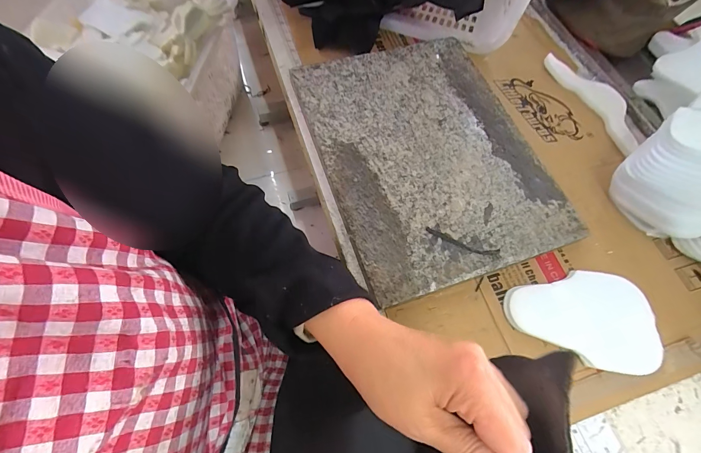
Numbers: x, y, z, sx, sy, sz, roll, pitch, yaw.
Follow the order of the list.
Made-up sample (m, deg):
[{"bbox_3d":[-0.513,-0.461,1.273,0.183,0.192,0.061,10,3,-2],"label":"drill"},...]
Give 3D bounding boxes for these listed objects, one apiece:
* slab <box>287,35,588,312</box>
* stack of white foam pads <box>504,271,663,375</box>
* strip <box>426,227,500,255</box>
[{"bbox_3d":[0.106,-0.116,0.485,0.299,0.027,0.395,-15,65,-10],"label":"slab"},{"bbox_3d":[0.273,0.107,0.390,0.165,0.020,0.106,9,64,2],"label":"stack of white foam pads"},{"bbox_3d":[0.139,0.021,0.409,0.091,0.004,0.013,18,64,6],"label":"strip"}]

